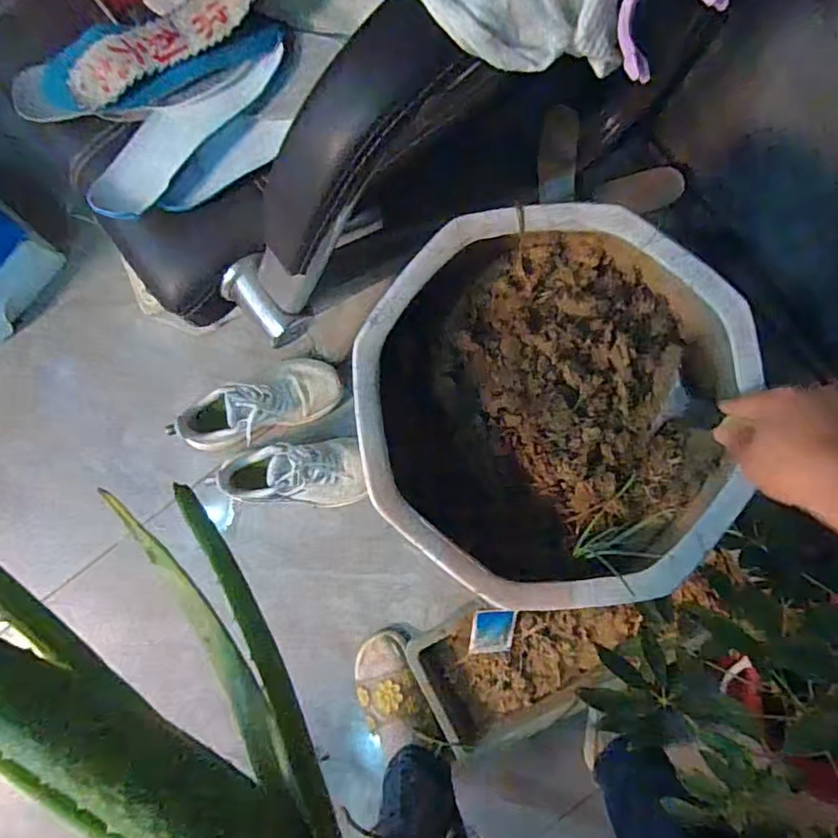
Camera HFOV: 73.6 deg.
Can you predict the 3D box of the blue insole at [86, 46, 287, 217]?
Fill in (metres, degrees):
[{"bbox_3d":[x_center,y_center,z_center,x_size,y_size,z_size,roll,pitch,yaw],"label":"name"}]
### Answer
[{"bbox_3d":[-0.222,-0.277,0.523,0.066,0.028,0.218,42,90,2],"label":"blue insole"}]

